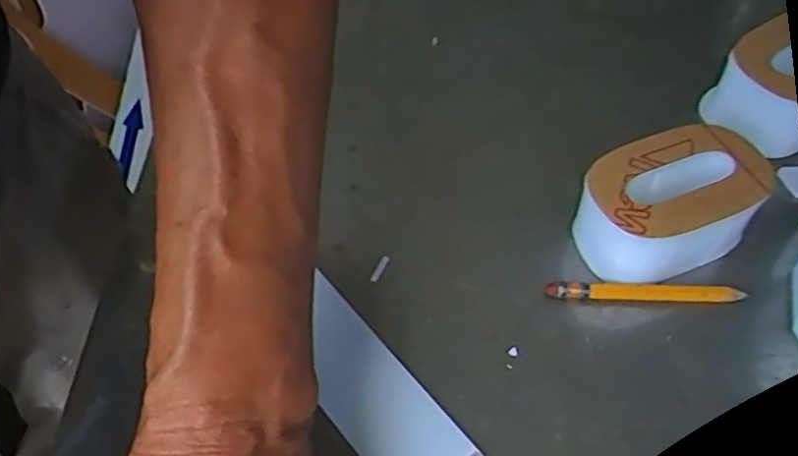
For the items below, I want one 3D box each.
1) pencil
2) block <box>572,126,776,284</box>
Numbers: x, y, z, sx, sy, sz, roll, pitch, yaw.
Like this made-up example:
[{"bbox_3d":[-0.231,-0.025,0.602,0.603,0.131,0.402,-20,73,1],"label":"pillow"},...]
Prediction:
[{"bbox_3d":[0.114,0.030,0.337,0.089,0.010,0.006,1,55,1],"label":"pencil"},{"bbox_3d":[0.127,-0.010,0.343,0.086,0.044,0.056,-22,58,-15],"label":"block"}]

